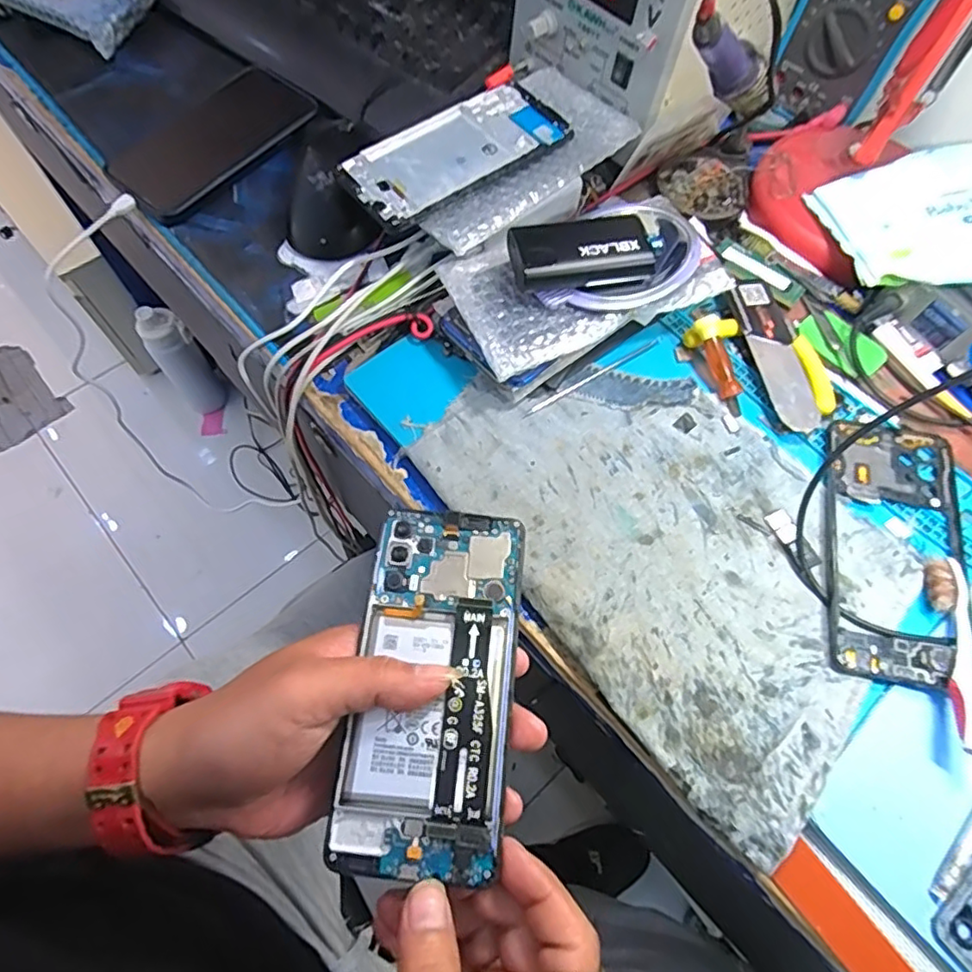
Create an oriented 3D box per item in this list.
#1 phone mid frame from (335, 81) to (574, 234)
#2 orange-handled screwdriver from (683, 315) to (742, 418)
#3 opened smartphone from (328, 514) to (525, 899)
[{"bbox_3d":[-0.019,-0.225,0.408,0.155,0.007,0.072,-36,72,-17],"label":"phone mid frame"},{"bbox_3d":[0.159,-0.079,0.396,0.040,0.022,0.064,-17,83,-10],"label":"orange-handled screwdriver"},{"bbox_3d":[-0.023,0.084,0.268,0.069,0.011,0.152,6,67,0],"label":"opened smartphone"}]

